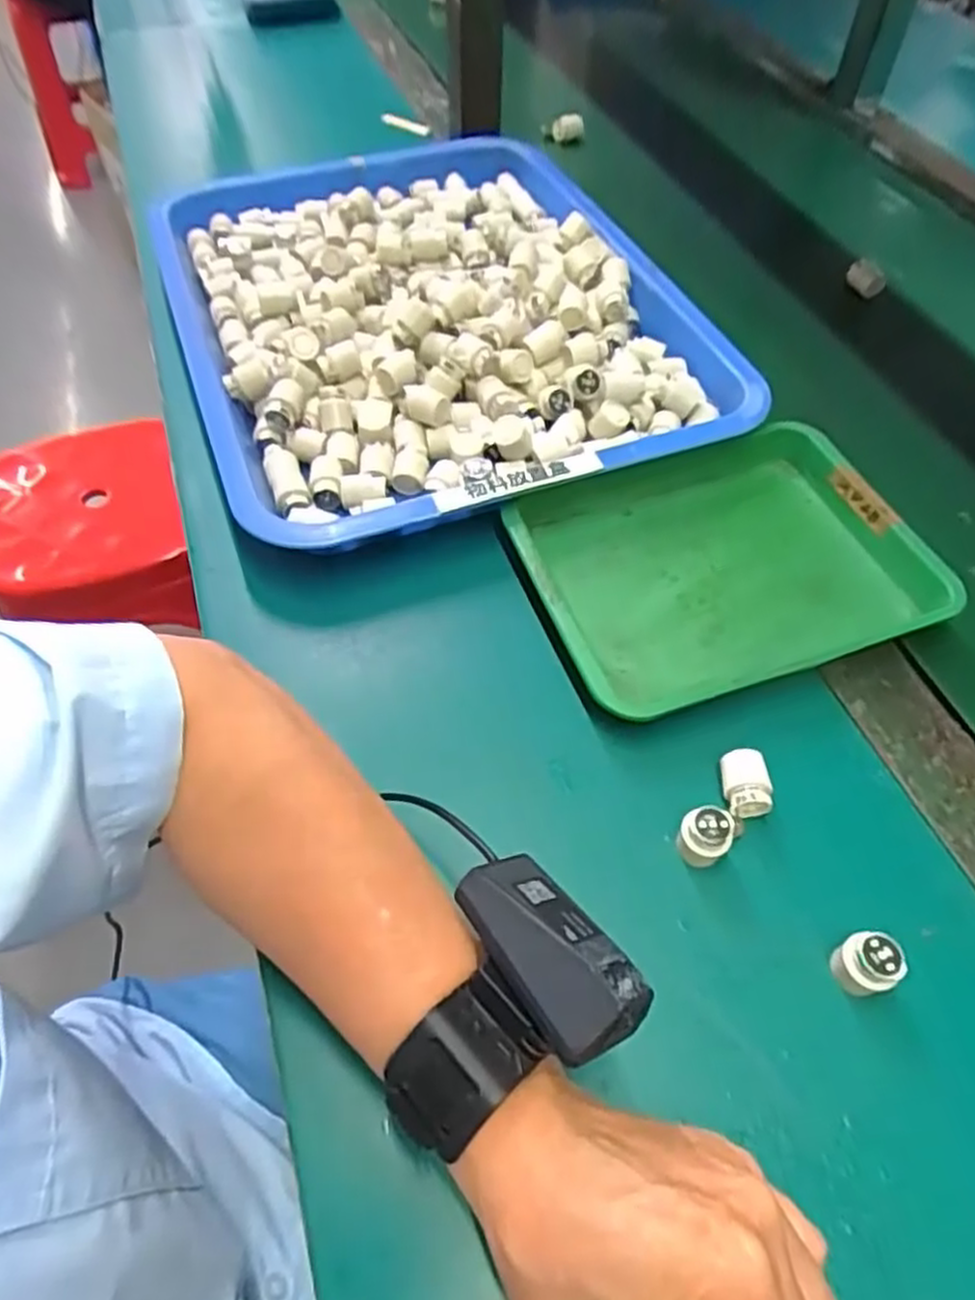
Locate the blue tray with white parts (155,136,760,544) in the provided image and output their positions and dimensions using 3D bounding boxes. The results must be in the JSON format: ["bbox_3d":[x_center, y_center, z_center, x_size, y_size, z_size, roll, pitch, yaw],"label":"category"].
[{"bbox_3d":[-0.044,-0.260,0.559,0.358,0.055,0.460,-18,58,-14],"label":"blue tray with white parts"}]

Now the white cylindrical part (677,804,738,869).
[{"bbox_3d":[0.096,0.082,0.329,0.021,0.028,0.018,34,60,20],"label":"white cylindrical part"}]

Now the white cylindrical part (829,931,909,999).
[{"bbox_3d":[0.152,0.127,0.301,0.018,0.027,0.021,-21,58,-16],"label":"white cylindrical part"}]

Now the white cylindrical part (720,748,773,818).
[{"bbox_3d":[0.119,0.062,0.348,0.020,0.016,0.028,5,55,1],"label":"white cylindrical part"}]

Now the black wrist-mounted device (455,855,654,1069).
[{"bbox_3d":[0.020,0.098,0.247,0.033,0.018,0.070,-29,46,-23],"label":"black wrist-mounted device"}]

